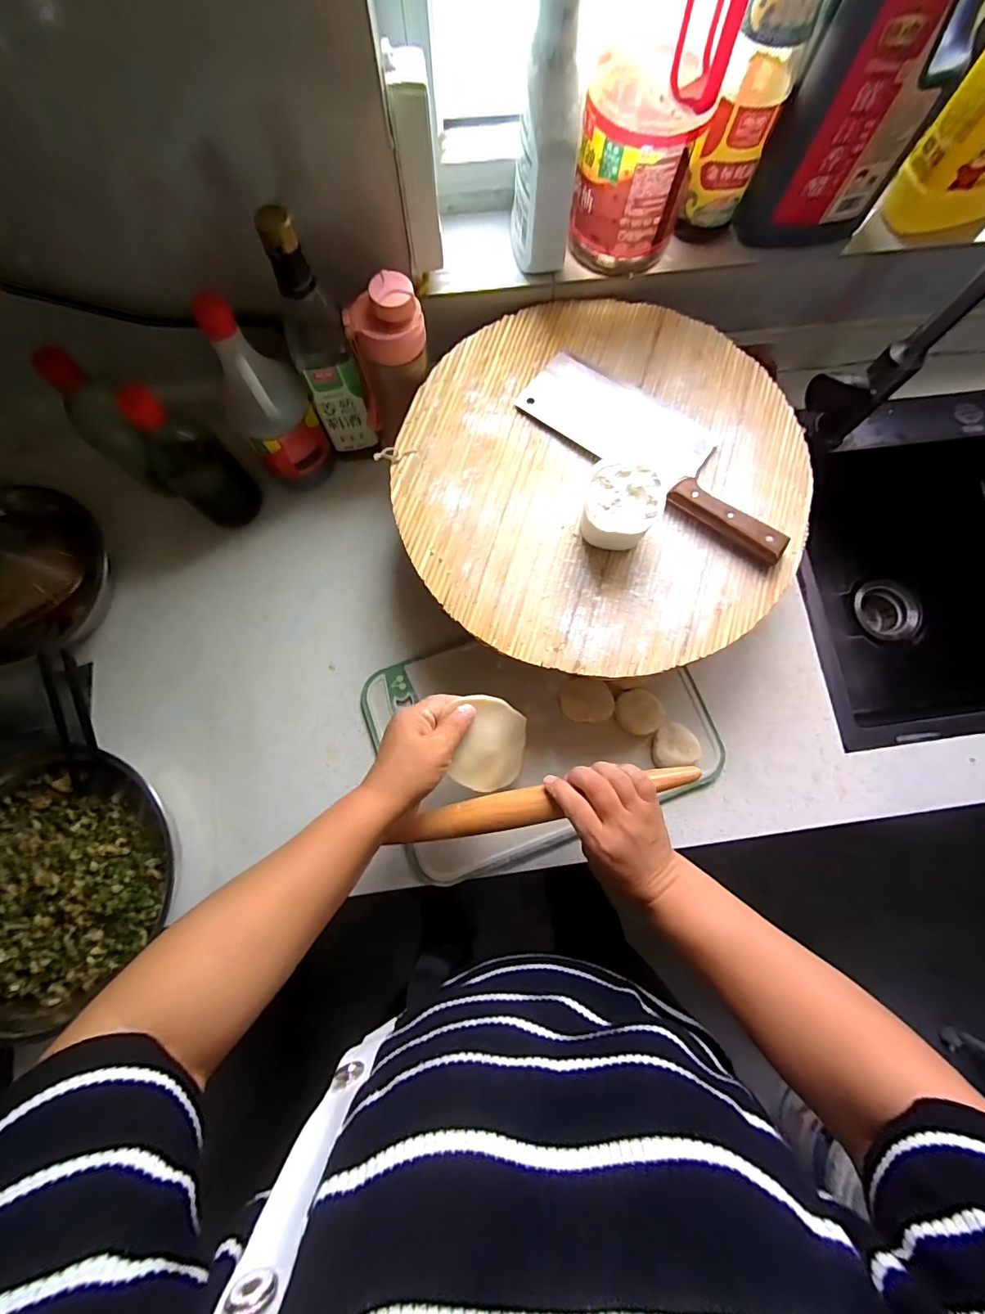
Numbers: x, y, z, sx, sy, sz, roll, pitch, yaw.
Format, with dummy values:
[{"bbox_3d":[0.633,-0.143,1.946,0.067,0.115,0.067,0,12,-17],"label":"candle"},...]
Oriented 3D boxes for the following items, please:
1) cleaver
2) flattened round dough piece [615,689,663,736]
[{"bbox_3d":[0.176,-0.219,0.479,0.304,0.032,0.096,37,80,6],"label":"cleaver"},{"bbox_3d":[0.169,0.063,0.541,0.052,0.011,0.050,0,78,-1],"label":"flattened round dough piece"}]

